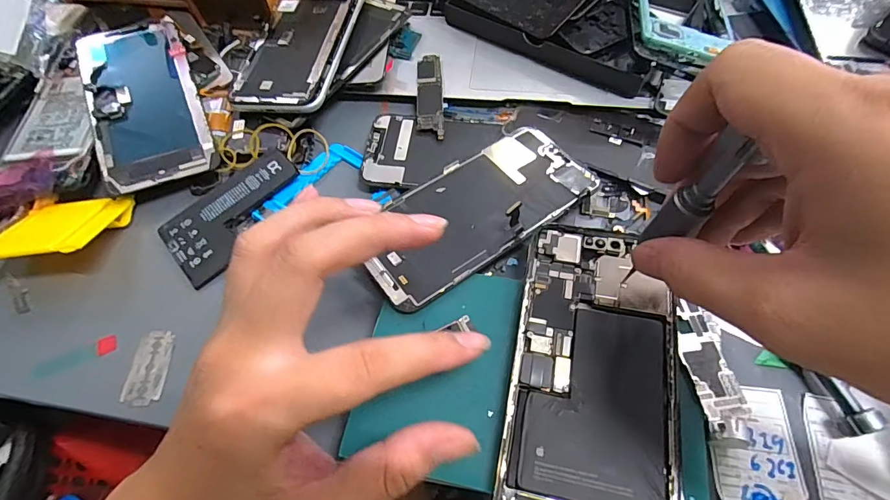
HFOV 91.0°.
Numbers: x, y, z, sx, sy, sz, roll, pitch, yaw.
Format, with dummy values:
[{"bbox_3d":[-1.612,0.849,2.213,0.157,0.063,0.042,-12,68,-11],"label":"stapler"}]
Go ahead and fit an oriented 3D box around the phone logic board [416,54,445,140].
[{"bbox_3d":[-0.012,-0.120,0.336,0.020,0.006,0.085,-3,59,1],"label":"phone logic board"}]

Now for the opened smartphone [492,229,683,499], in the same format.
[{"bbox_3d":[0.071,0.060,0.213,0.075,0.013,0.156,10,60,8],"label":"opened smartphone"}]

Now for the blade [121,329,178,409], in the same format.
[{"bbox_3d":[-0.167,0.066,0.248,0.020,0.004,0.041,4,63,-4],"label":"blade"}]

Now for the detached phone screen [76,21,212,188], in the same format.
[{"bbox_3d":[-0.222,-0.112,0.323,0.071,0.006,0.147,-19,71,-17],"label":"detached phone screen"}]

